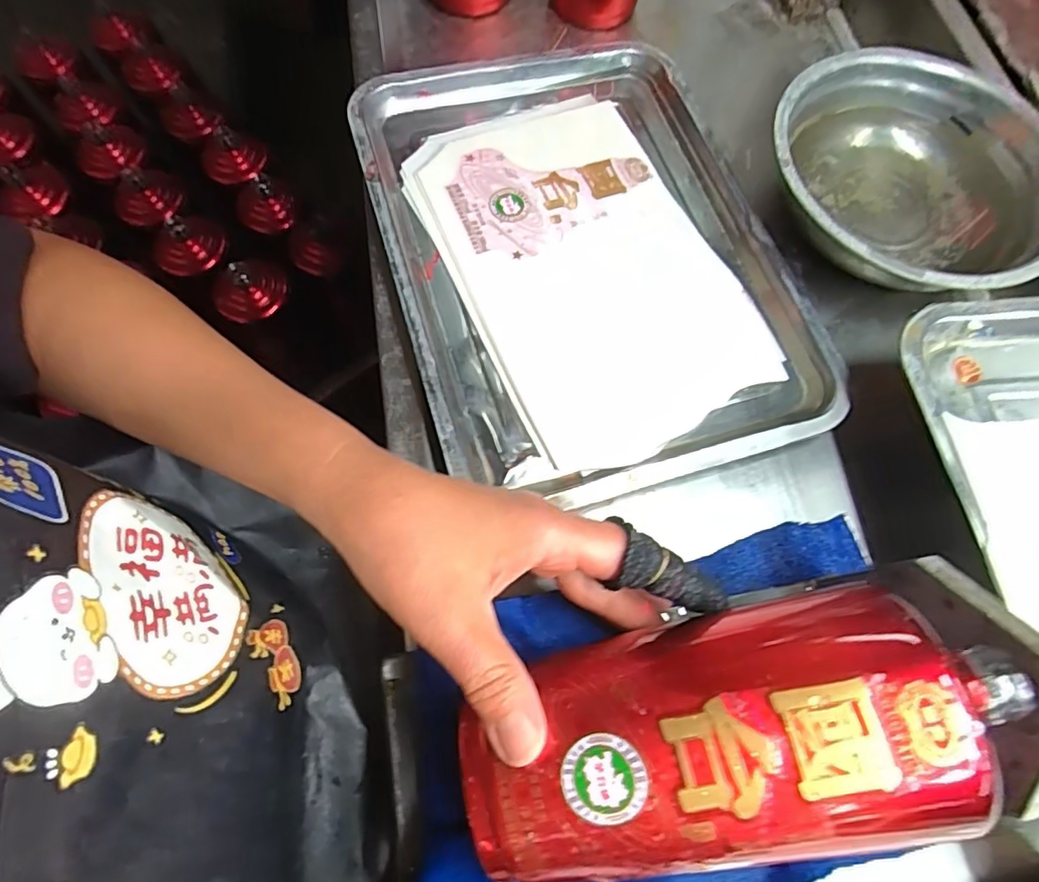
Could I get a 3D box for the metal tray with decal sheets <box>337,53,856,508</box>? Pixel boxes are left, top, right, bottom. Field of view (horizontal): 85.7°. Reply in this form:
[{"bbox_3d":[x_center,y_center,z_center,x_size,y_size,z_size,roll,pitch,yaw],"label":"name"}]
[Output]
[{"bbox_3d":[0.044,-0.129,0.383,0.254,0.038,0.337,-16,72,-7],"label":"metal tray with decal sheets"}]

